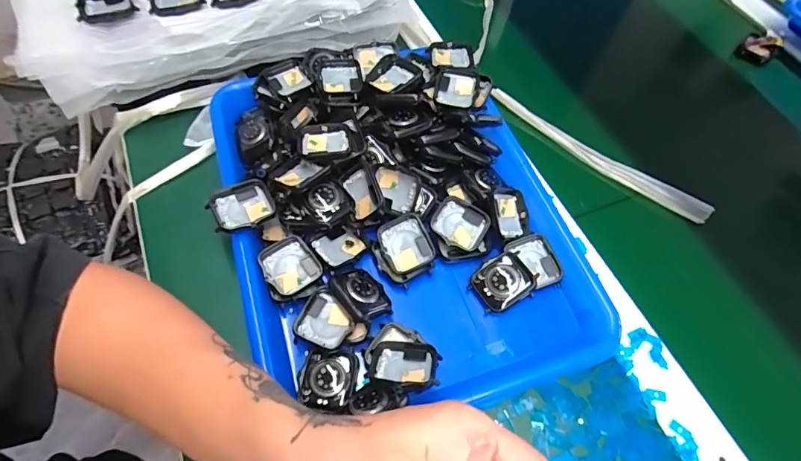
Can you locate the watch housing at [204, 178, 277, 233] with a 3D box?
[{"bbox_3d":[-0.119,-0.017,0.340,0.045,0.012,0.037,-24,68,-21],"label":"watch housing"}]

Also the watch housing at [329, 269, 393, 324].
[{"bbox_3d":[-0.028,0.047,0.329,0.035,0.011,0.043,-13,56,-40],"label":"watch housing"}]

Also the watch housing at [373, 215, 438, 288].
[{"bbox_3d":[0.003,0.014,0.351,0.044,0.011,0.047,-28,70,-6],"label":"watch housing"}]

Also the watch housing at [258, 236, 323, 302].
[{"bbox_3d":[-0.082,0.027,0.334,0.041,0.011,0.043,-26,63,-16],"label":"watch housing"}]

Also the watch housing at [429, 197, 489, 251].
[{"bbox_3d":[0.048,-0.007,0.363,0.041,0.012,0.034,25,59,15],"label":"watch housing"}]

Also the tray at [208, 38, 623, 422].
[{"bbox_3d":[-0.006,-0.020,0.366,0.267,0.071,0.322,-12,60,-9],"label":"tray"}]

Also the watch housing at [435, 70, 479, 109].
[{"bbox_3d":[0.051,-0.129,0.405,0.037,0.012,0.045,11,59,4],"label":"watch housing"}]

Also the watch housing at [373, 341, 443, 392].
[{"bbox_3d":[0.004,0.092,0.307,0.044,0.009,0.031,8,59,3],"label":"watch housing"}]

